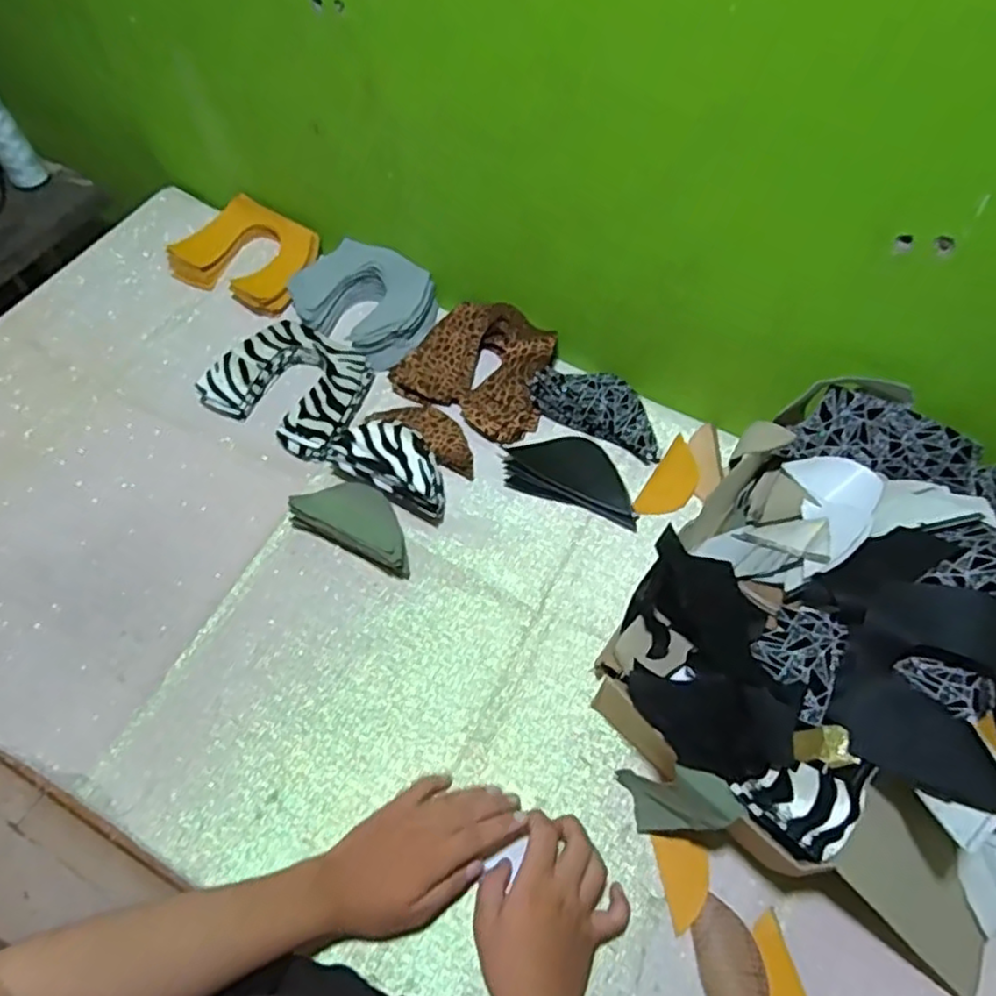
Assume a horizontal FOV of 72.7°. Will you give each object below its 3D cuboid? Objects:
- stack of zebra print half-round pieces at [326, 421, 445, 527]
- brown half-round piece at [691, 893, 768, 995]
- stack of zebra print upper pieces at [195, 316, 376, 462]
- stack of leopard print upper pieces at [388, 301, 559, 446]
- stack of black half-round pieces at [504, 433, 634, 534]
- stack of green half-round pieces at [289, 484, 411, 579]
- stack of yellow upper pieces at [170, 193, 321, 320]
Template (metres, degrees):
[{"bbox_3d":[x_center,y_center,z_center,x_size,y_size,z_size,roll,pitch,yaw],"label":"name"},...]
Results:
[{"bbox_3d":[-0.102,-0.029,0.658,0.119,0.062,0.060,25,64,11],"label":"stack of zebra print half-round pieces"},{"bbox_3d":[0.168,0.343,0.487,0.041,0.015,0.092,-8,62,-7],"label":"brown half-round piece"},{"bbox_3d":[-0.212,-0.120,0.721,0.164,0.036,0.133,27,64,12],"label":"stack of zebra print upper pieces"},{"bbox_3d":[-0.016,-0.148,0.731,0.162,0.044,0.139,29,64,13],"label":"stack of leopard print upper pieces"},{"bbox_3d":[0.079,-0.026,0.689,0.140,0.014,0.077,20,63,8],"label":"stack of black half-round pieces"},{"bbox_3d":[-0.132,0.022,0.634,0.122,0.052,0.056,25,63,11],"label":"stack of green half-round pieces"},{"bbox_3d":[-0.296,-0.291,0.808,0.157,0.031,0.131,27,64,12],"label":"stack of yellow upper pieces"}]

